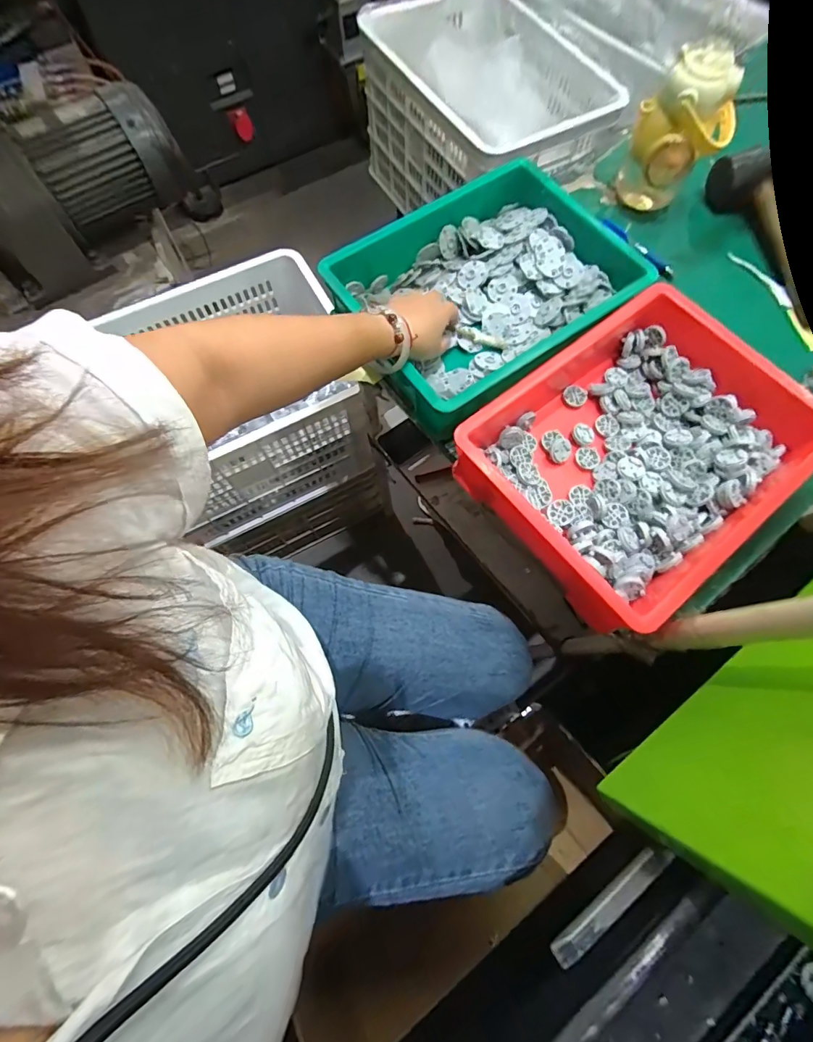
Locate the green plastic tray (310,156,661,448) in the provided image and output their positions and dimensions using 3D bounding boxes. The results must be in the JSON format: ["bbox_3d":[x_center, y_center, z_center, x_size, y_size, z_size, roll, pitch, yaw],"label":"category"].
[{"bbox_3d":[0.109,-0.306,0.577,0.368,0.082,0.277,-37,75,-12],"label":"green plastic tray"}]

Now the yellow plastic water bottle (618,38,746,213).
[{"bbox_3d":[0.382,-0.542,0.614,0.088,0.171,0.108,-32,74,-11],"label":"yellow plastic water bottle"}]

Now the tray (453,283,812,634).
[{"bbox_3d":[0.270,-0.090,0.502,0.358,0.088,0.267,-39,75,-13],"label":"tray"}]

